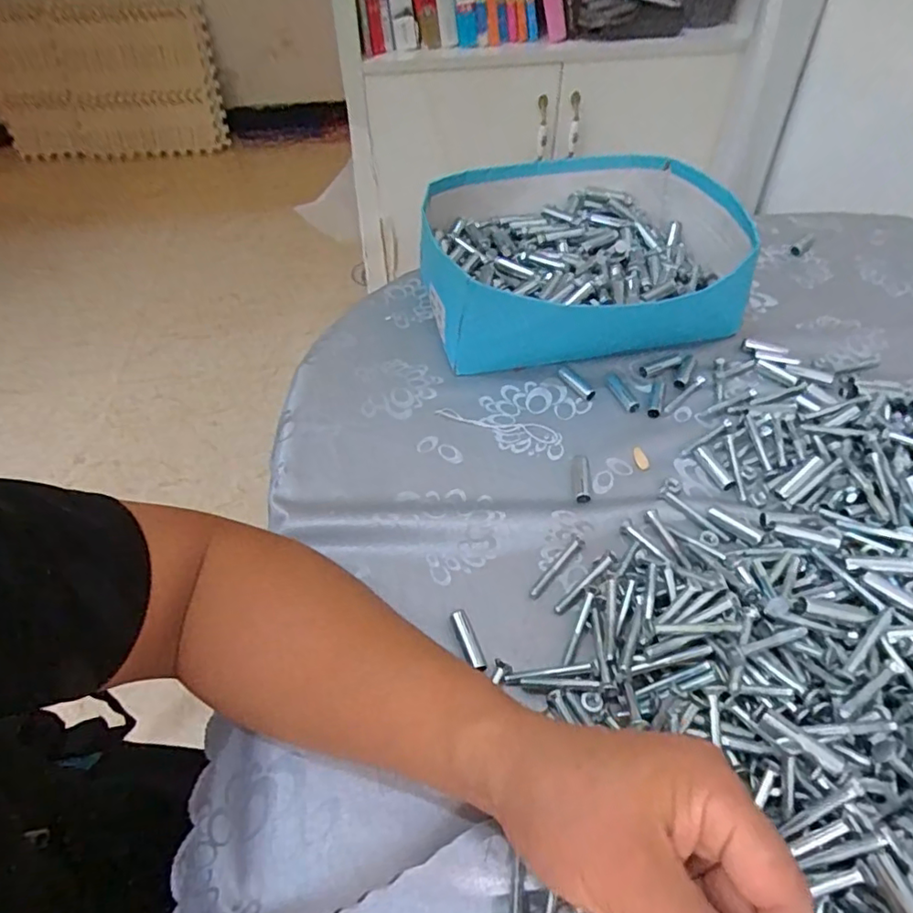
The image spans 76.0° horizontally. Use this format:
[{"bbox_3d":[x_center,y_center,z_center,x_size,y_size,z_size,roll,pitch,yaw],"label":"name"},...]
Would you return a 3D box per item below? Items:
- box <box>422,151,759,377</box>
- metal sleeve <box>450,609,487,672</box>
[{"bbox_3d":[0.121,-0.195,0.579,0.299,0.089,0.266,-5,48,-2],"label":"box"},{"bbox_3d":[0.007,0.115,0.363,0.012,0.009,0.040,-15,49,-11],"label":"metal sleeve"}]

